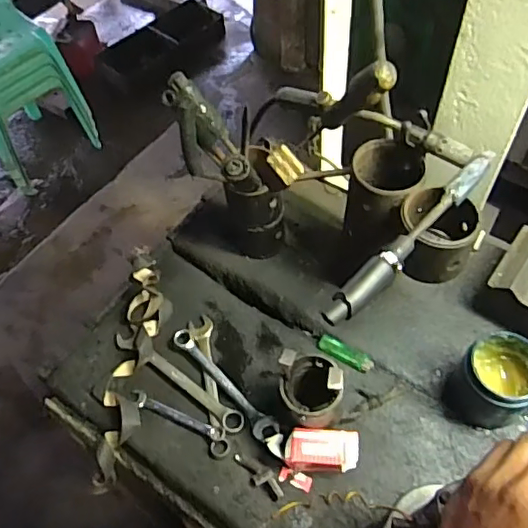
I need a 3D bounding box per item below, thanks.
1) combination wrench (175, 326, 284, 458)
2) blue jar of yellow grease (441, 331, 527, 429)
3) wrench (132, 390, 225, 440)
[{"bbox_3d":[-0.046,0.170,0.759,0.030,0.017,0.225,-37,62,-20],"label":"combination wrench"},{"bbox_3d":[0.288,0.148,0.695,0.089,0.109,0.084,-2,56,2],"label":"blue jar of yellow grease"},{"bbox_3d":[-0.116,0.204,0.748,0.139,0.008,0.019,20,60,16],"label":"wrench"}]

